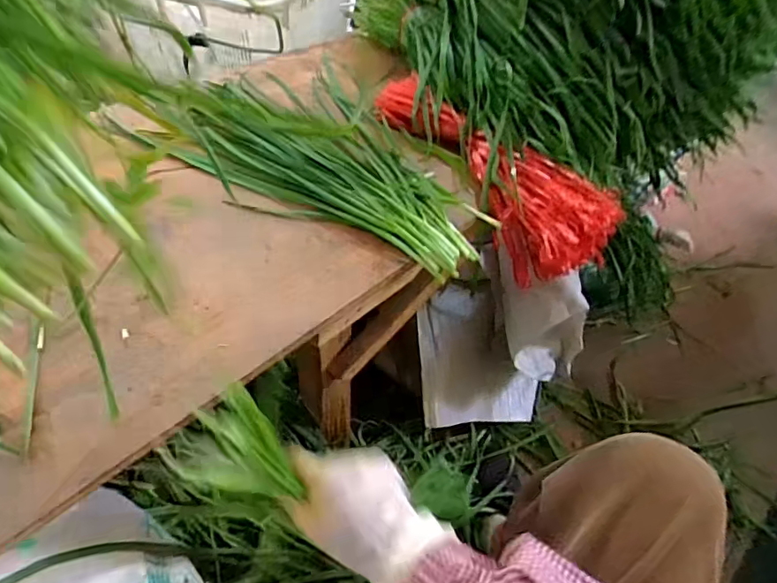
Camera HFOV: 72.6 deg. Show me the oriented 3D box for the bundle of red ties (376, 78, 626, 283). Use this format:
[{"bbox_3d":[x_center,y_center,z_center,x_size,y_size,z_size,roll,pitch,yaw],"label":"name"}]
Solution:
[{"bbox_3d":[0.121,-0.152,0.656,0.127,0.091,0.343,-27,56,-26],"label":"bundle of red ties"}]

